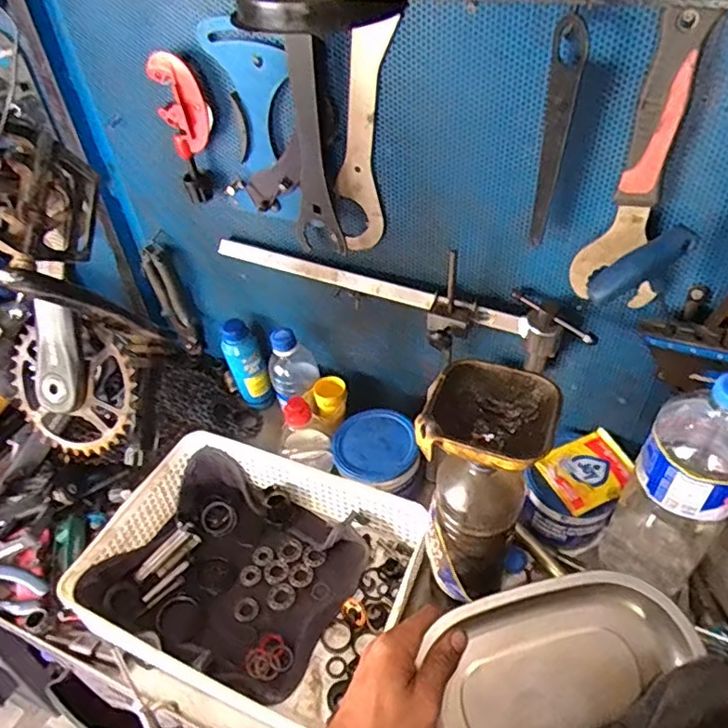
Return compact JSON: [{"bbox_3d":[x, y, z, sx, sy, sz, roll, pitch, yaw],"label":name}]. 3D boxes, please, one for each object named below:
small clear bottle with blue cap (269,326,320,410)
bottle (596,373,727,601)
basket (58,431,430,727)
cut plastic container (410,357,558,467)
[{"bbox_3d":[-0.092,0.001,0.779,0.054,0.127,0.050,17,48,21],"label":"small clear bottle with blue cap"},{"bbox_3d":[0.305,0.122,0.566,0.092,0.312,0.106,25,51,27],"label":"bottle"},{"bbox_3d":[-0.123,0.221,0.664,0.308,0.078,0.259,13,47,18],"label":"basket"},{"bbox_3d":[0.097,0.046,0.456,0.093,0.051,0.095,13,47,18],"label":"cut plastic container"}]

